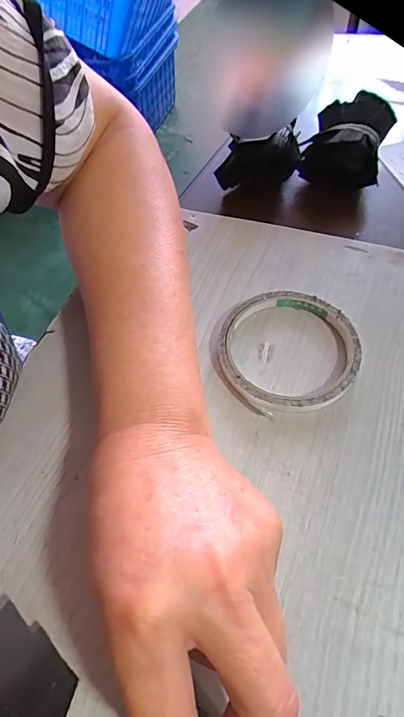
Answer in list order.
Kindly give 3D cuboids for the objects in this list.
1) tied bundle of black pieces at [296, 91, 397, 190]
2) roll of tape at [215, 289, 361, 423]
[{"bbox_3d":[0.127,-0.189,0.347,0.065,0.047,0.089,18,61,15],"label":"tied bundle of black pieces"},{"bbox_3d":[0.056,-0.006,0.257,0.088,0.011,0.085,-2,58,3],"label":"roll of tape"}]

